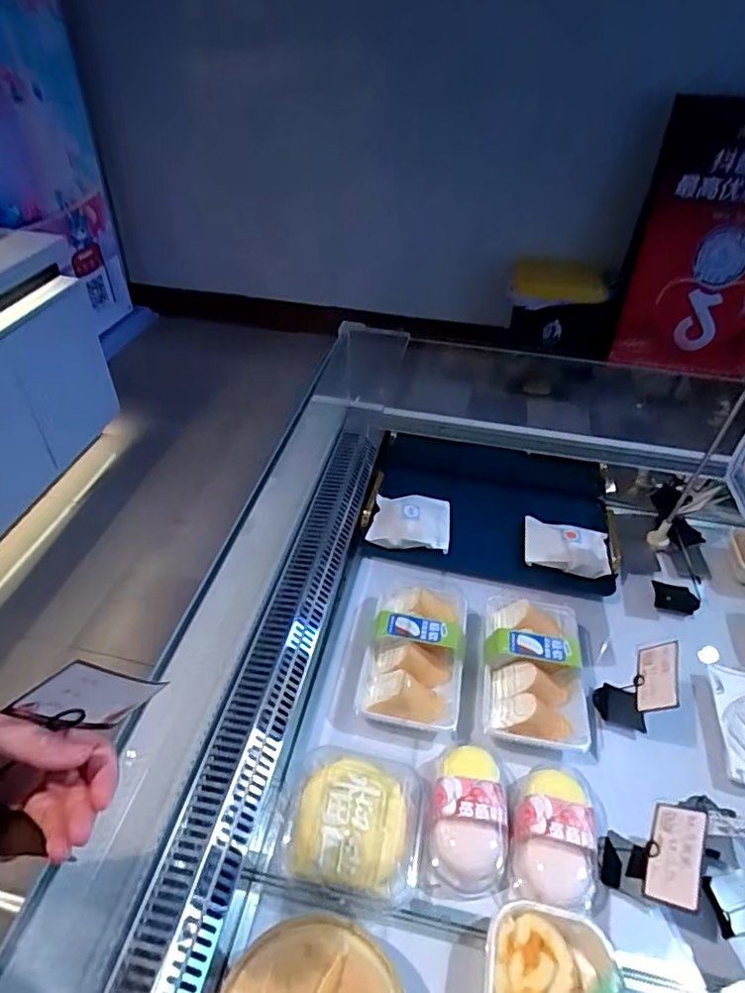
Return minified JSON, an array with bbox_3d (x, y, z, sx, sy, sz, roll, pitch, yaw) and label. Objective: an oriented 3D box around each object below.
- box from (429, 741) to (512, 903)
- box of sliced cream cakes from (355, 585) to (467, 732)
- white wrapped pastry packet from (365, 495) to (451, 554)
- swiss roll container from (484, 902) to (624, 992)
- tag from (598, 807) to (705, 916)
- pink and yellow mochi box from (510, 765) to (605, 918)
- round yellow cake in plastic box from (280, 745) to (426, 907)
[{"bbox_3d":[0.104,0.339,0.613,0.086,0.056,0.139,4,42,0],"label":"box"},{"bbox_3d":[0.055,0.194,0.759,0.134,0.071,0.205,7,43,5],"label":"box of sliced cream cakes"},{"bbox_3d":[0.064,0.043,0.936,0.129,0.046,0.106,11,43,8],"label":"white wrapped pastry packet"},{"bbox_3d":[0.161,0.440,0.510,0.120,0.063,0.116,7,43,5],"label":"swiss roll container"},{"bbox_3d":[0.270,0.358,0.567,0.066,0.103,0.088,19,45,17],"label":"tag"},{"bbox_3d":[0.202,0.355,0.612,0.099,0.070,0.146,11,43,9],"label":"pink and yellow mochi box"},{"bbox_3d":[-0.023,0.344,0.608,0.150,0.049,0.135,8,43,5],"label":"round yellow cake in plastic box"}]

